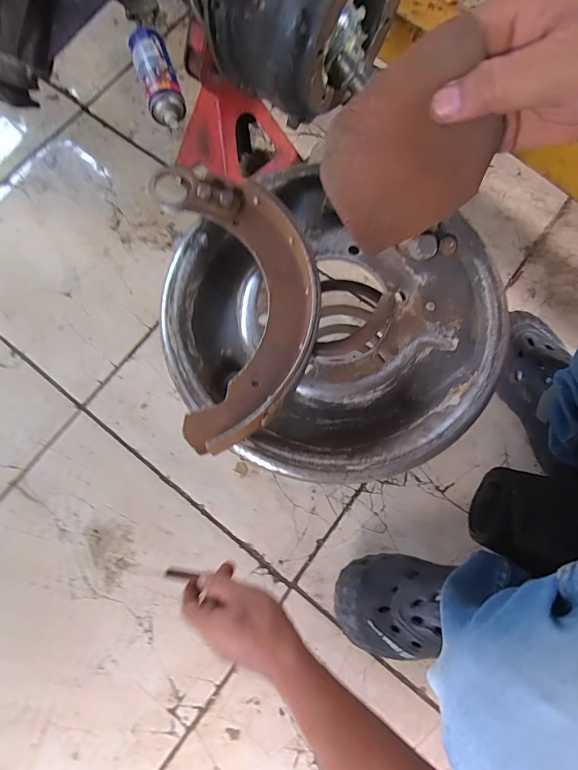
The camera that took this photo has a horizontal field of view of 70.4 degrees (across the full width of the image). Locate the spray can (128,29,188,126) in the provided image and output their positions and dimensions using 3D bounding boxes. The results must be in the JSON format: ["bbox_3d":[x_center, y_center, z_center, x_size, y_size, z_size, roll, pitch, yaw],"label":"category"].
[{"bbox_3d":[-0.232,-0.541,0.726,0.063,0.070,0.184,-19,77,-5],"label":"spray can"}]

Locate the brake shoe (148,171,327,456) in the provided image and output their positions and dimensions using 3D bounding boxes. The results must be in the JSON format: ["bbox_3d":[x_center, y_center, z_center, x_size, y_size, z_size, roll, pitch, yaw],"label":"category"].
[{"bbox_3d":[-0.035,-0.071,0.306,0.113,0.036,0.231,-11,76,-3],"label":"brake shoe"}]

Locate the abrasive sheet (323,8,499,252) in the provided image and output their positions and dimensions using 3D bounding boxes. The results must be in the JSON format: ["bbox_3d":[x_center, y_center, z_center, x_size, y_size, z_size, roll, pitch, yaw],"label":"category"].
[{"bbox_3d":[0.068,-0.128,0.234,0.091,0.090,0.013,-27,42,20],"label":"abrasive sheet"}]

